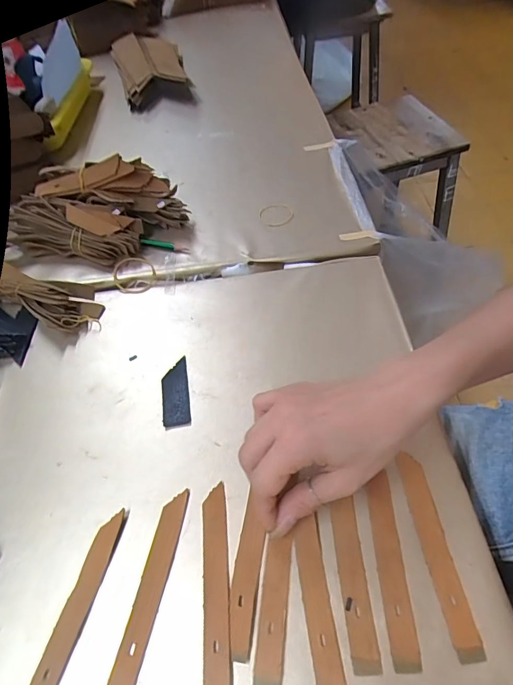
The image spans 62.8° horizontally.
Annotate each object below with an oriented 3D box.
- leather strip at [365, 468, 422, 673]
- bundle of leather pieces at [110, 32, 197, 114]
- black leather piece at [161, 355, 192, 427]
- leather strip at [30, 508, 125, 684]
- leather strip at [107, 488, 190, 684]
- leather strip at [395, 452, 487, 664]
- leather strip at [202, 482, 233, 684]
[{"bbox_3d":[0.086,0.141,0.269,0.017,0.010,0.109,-3,54,2],"label":"leather strip"},{"bbox_3d":[-0.189,-0.489,0.750,0.115,0.039,0.240,-18,54,-8],"label":"bundle of leather pieces"},{"bbox_3d":[-0.070,0.041,0.360,0.022,0.004,0.063,-10,54,-3],"label":"black leather piece"},{"bbox_3d":[-0.116,0.172,0.268,0.017,0.004,0.123,10,55,12],"label":"leather strip"},{"bbox_3d":[-0.069,0.159,0.272,0.017,0.004,0.123,7,55,10],"label":"leather strip"},{"bbox_3d":[0.118,0.133,0.275,0.017,0.004,0.120,-7,54,0],"label":"leather strip"},{"bbox_3d":[-0.026,0.156,0.271,0.017,0.004,0.123,-6,54,1],"label":"leather strip"}]

